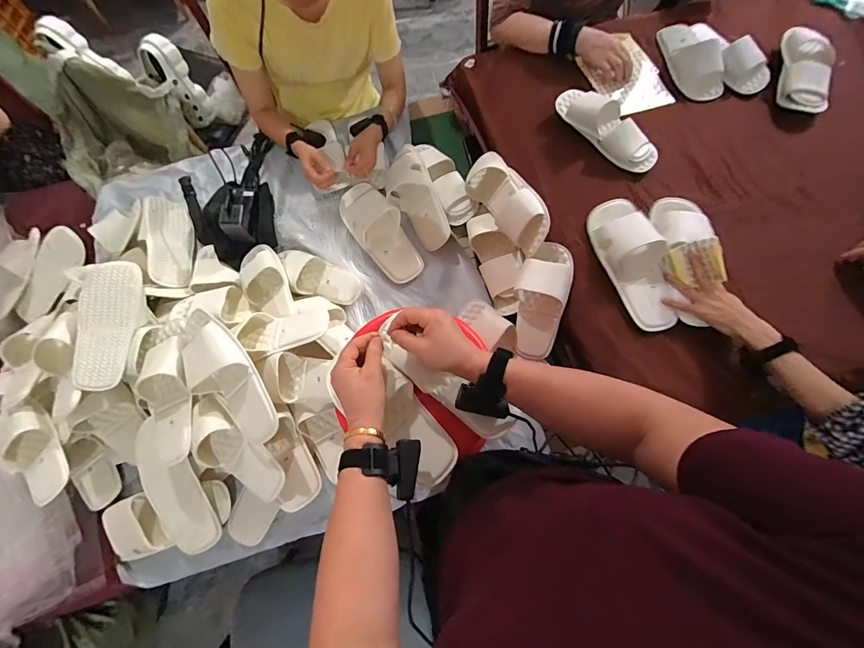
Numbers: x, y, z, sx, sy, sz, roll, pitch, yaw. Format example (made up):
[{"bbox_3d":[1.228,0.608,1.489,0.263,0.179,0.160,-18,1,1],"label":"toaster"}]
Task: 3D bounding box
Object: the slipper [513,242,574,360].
[{"bbox_3d":[0.225,-0.048,0.783,0.103,0.050,0.240,10,97,4],"label":"slipper"}]

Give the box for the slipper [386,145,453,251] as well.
[{"bbox_3d":[-0.036,-0.306,0.913,0.113,0.056,0.273,-35,79,33],"label":"slipper"}]

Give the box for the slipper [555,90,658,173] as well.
[{"bbox_3d":[0.394,-0.446,0.841,0.109,0.078,0.259,-36,75,-9],"label":"slipper"}]

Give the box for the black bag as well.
[{"bbox_3d":[-0.483,-0.315,0.901,0.250,0.124,0.348,-26,74,-6],"label":"black bag"}]

